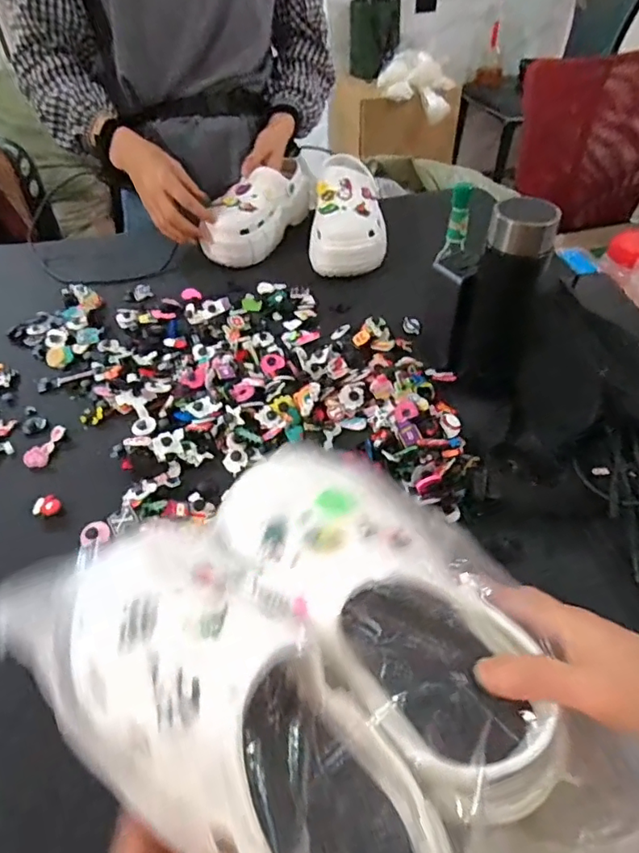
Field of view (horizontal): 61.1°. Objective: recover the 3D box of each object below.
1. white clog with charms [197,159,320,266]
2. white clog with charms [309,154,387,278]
[{"bbox_3d":[-0.093,-0.357,0.874,0.099,0.095,0.233,17,48,16],"label":"white clog with charms"},{"bbox_3d":[0.050,-0.334,0.848,0.111,0.107,0.224,4,46,3],"label":"white clog with charms"}]

